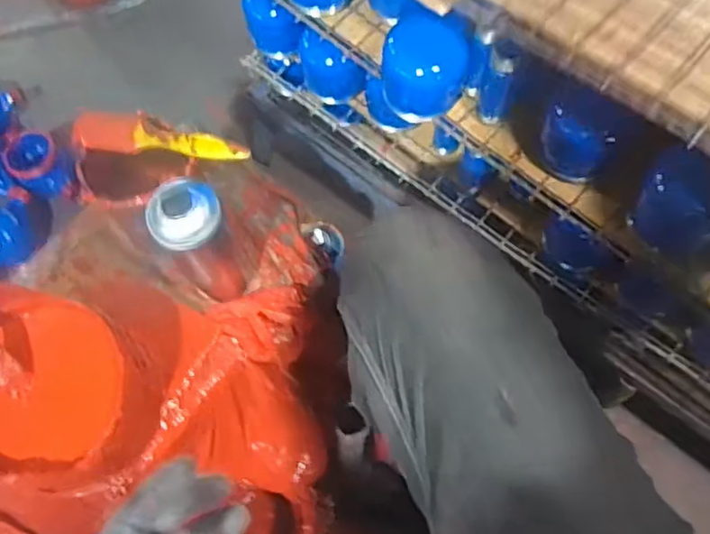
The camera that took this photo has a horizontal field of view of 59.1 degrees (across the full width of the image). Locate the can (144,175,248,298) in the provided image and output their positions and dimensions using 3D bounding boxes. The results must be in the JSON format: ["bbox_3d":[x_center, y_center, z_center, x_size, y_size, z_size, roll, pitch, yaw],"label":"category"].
[{"bbox_3d":[-0.148,-0.024,0.599,0.059,0.161,0.061,-1,64,2],"label":"can"}]

